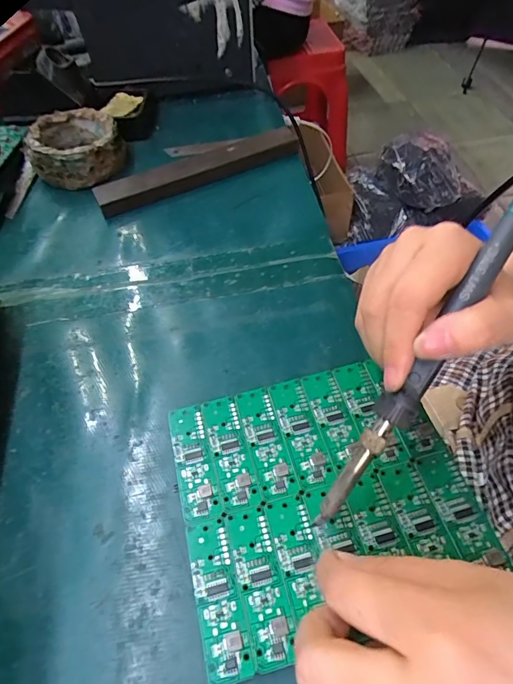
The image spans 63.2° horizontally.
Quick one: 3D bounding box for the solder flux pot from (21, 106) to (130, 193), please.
[{"bbox_3d":[-0.182,-0.195,0.420,0.087,0.045,0.083,-2,54,3],"label":"solder flux pot"}]

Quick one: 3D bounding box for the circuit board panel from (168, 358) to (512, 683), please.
[{"bbox_3d":[0.034,0.077,0.227,0.148,0.004,0.132,-15,55,-7],"label":"circuit board panel"}]

